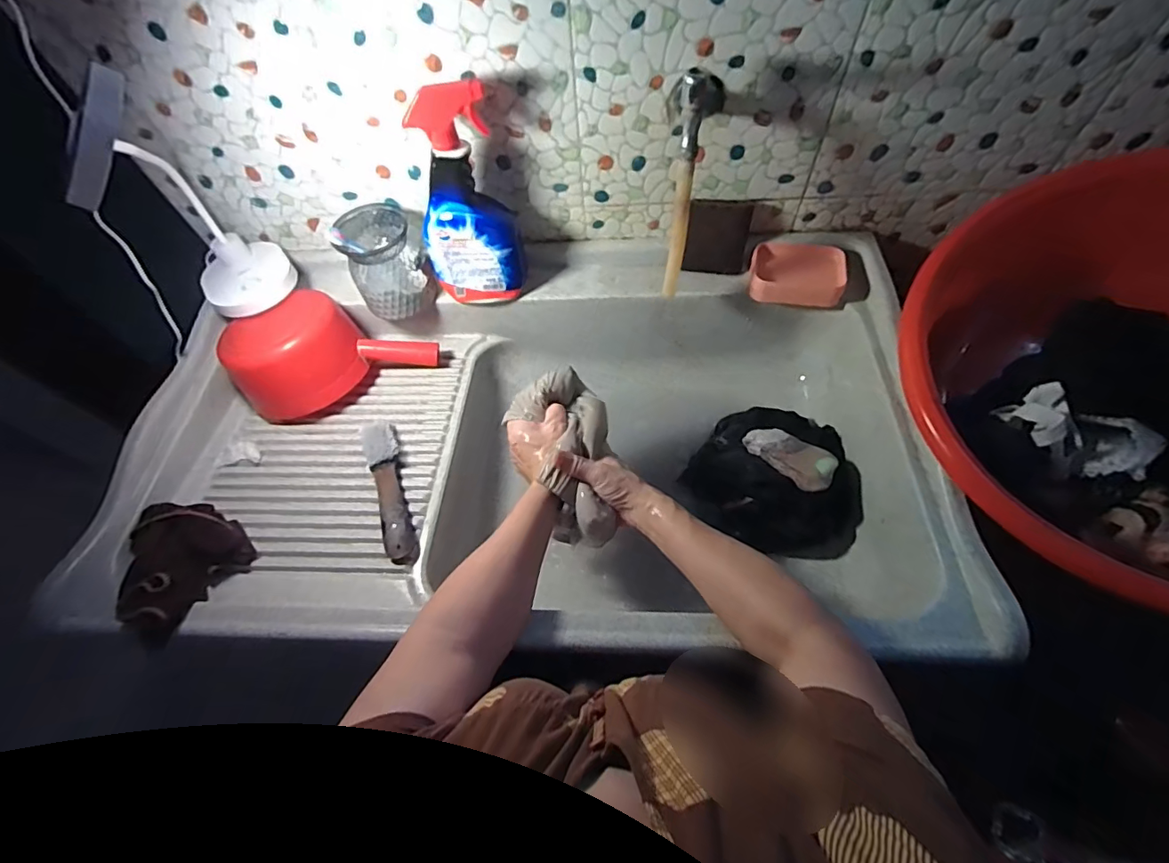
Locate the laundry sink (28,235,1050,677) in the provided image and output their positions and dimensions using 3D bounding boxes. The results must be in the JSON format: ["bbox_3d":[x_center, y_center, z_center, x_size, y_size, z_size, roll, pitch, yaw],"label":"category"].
[{"bbox_3d":[-0.078,0.046,0.688,0.970,0.239,0.488,0,59,5],"label":"laundry sink"}]

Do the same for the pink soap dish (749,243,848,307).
[{"bbox_3d":[0.297,-0.222,0.698,0.121,0.034,0.096,12,61,12],"label":"pink soap dish"}]

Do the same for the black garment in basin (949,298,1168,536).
[{"bbox_3d":[0.587,0.018,0.539,0.164,0.177,0.284,-27,61,-11],"label":"black garment in basin"}]

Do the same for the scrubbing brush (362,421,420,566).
[{"bbox_3d":[-0.246,0.070,0.628,0.038,0.027,0.207,-20,60,-8],"label":"scrubbing brush"}]

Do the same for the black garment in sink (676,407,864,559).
[{"bbox_3d":[0.274,0.058,0.697,0.229,0.110,0.196,34,67,22],"label":"black garment in sink"}]

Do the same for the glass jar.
[{"bbox_3d":[-0.284,-0.241,0.709,0.095,0.113,0.106,-25,60,-10],"label":"glass jar"}]

